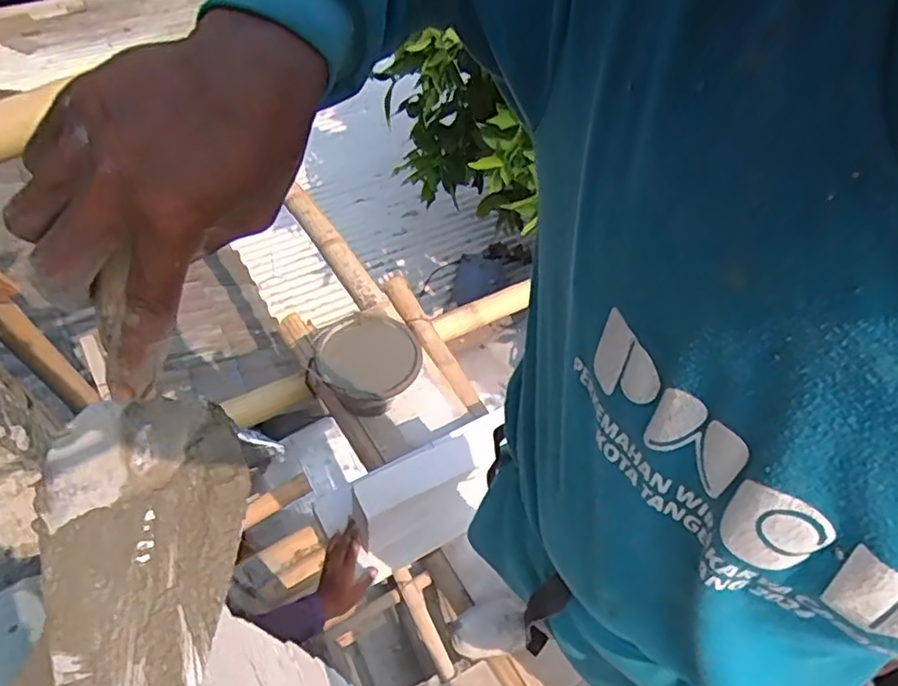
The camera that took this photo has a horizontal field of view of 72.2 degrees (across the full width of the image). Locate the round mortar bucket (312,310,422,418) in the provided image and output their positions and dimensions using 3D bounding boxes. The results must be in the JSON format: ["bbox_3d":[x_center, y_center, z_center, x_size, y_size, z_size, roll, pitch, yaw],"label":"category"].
[{"bbox_3d":[-0.194,0.059,1.524,0.248,0.162,0.249,-1,55,1],"label":"round mortar bucket"}]

